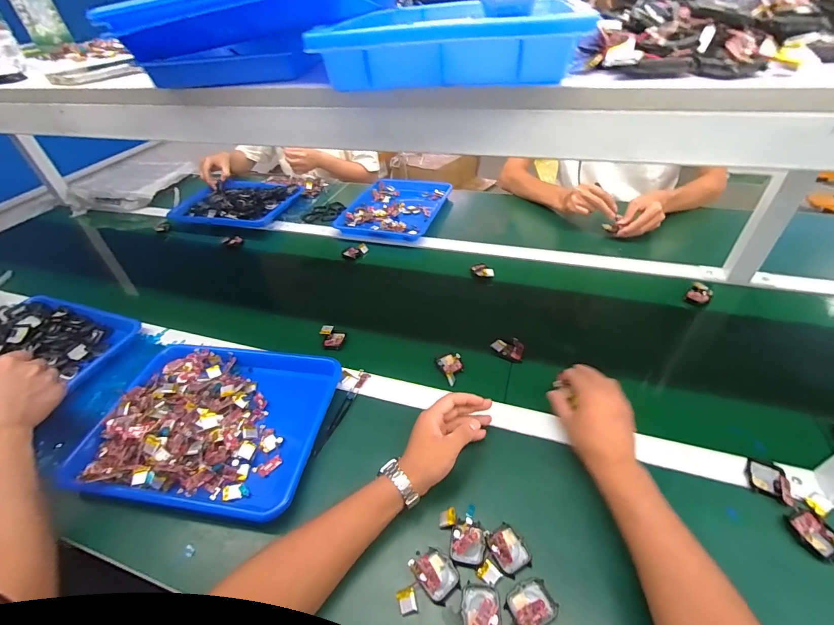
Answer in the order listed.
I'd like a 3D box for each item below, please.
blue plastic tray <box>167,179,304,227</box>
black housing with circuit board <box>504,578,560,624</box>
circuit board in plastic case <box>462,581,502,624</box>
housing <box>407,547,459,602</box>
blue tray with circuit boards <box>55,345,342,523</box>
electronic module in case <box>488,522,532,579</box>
[{"bbox_3d":[-0.542,-0.343,1.148,0.353,0.035,0.244,8,43,14],"label":"blue plastic tray"},{"bbox_3d":[0.116,0.296,0.384,0.048,0.012,0.038,-21,44,-18],"label":"black housing with circuit board"},{"bbox_3d":[0.066,0.304,0.385,0.038,0.012,0.051,1,42,6],"label":"circuit board in plastic case"},{"bbox_3d":[0.020,0.282,0.414,0.039,0.014,0.046,-30,48,-26],"label":"housing"},{"bbox_3d":[-0.303,0.158,0.567,0.337,0.049,0.259,3,42,9],"label":"blue tray with circuit boards"},{"bbox_3d":[0.103,0.261,0.422,0.038,0.018,0.045,-26,46,-22],"label":"electronic module in case"}]

